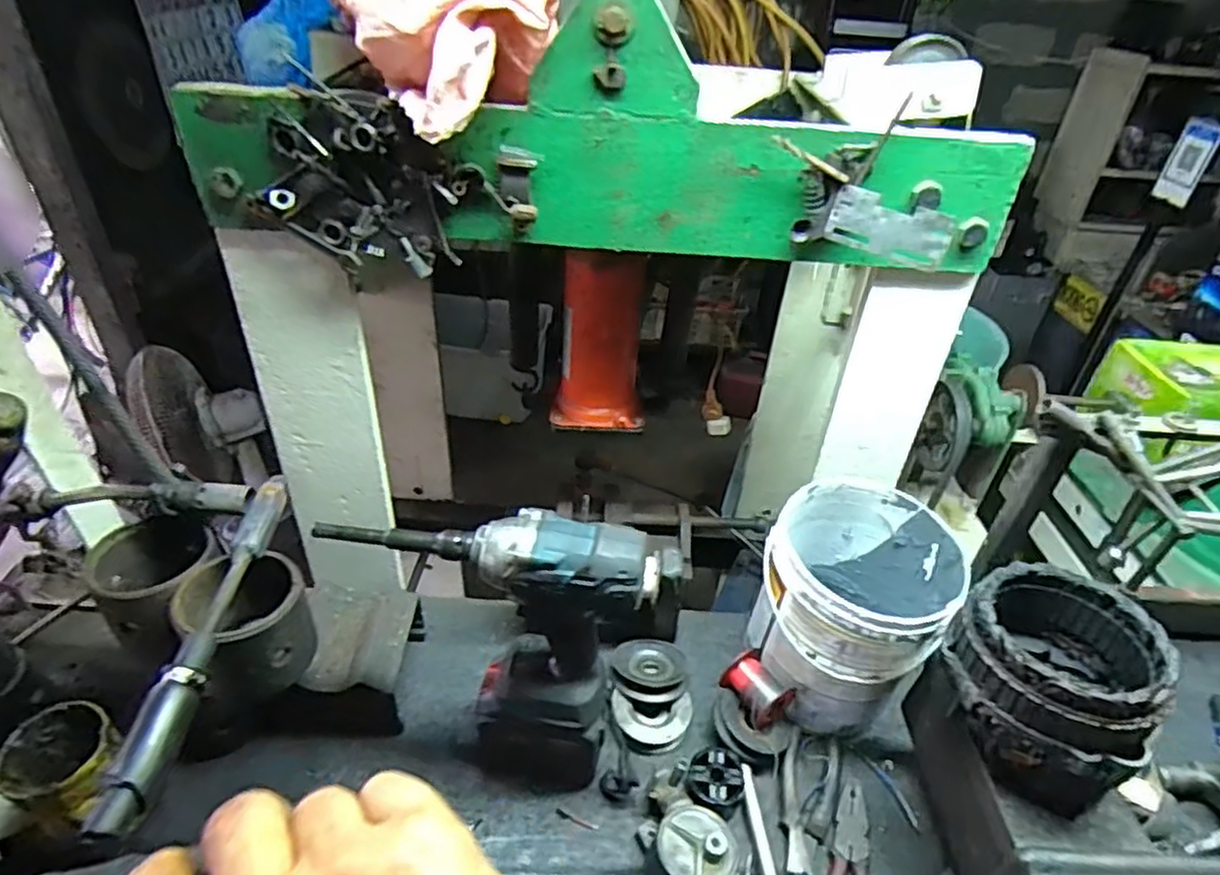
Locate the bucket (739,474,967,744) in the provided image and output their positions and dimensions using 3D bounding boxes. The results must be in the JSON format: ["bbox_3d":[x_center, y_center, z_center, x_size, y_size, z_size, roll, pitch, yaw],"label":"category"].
[{"bbox_3d":[0.235,0.173,0.685,0.165,0.175,0.186,26,41,26],"label":"bucket"}]

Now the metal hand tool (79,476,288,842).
[{"bbox_3d":[-0.281,0.131,0.481,0.027,0.039,0.268,3,37,-2],"label":"metal hand tool"}]

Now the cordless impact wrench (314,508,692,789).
[{"bbox_3d":[-0.099,0.175,0.583,0.255,0.276,0.072,11,37,8],"label":"cordless impact wrench"}]

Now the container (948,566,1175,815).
[{"bbox_3d":[0.324,0.181,0.518,0.123,0.118,0.132,3,37,-2],"label":"container"}]

